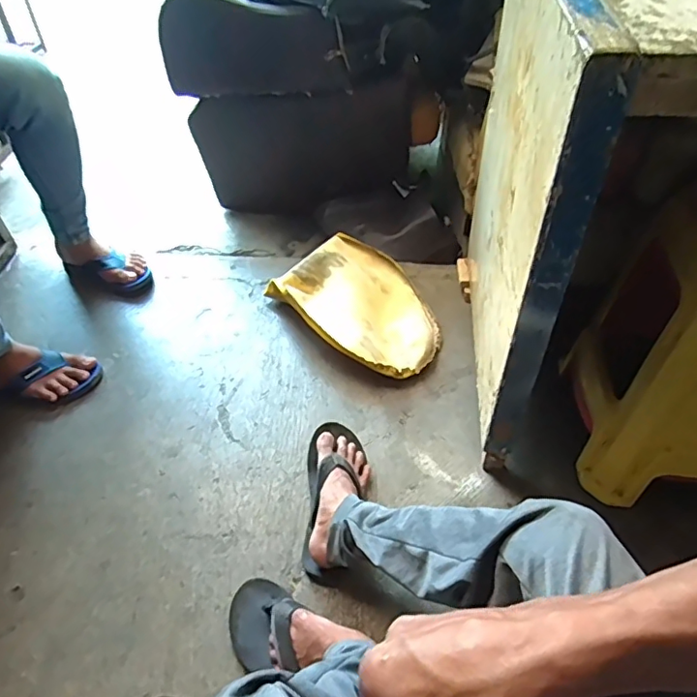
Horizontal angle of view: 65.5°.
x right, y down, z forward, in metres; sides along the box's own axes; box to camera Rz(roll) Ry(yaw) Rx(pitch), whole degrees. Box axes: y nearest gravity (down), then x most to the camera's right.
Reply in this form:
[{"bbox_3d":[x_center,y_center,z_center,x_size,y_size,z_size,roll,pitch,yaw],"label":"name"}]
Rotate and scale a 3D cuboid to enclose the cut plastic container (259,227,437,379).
[{"bbox_3d":[0.036,-0.104,1.302,0.326,0.086,0.450,-32,53,-27],"label":"cut plastic container"}]

